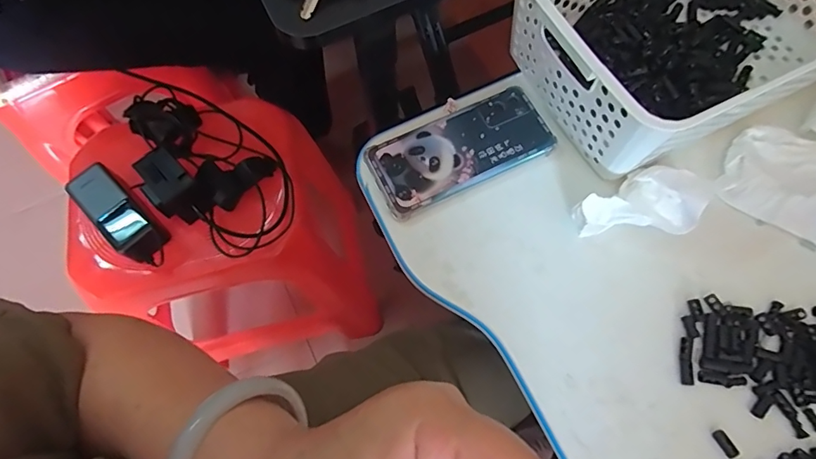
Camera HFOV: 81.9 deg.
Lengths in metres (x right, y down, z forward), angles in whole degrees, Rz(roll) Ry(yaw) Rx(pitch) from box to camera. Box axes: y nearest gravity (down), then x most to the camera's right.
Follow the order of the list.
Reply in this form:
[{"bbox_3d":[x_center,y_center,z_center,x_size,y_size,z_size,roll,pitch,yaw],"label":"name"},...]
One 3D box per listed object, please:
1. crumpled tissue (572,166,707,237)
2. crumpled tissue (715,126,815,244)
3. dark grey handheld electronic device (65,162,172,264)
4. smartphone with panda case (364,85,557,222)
[{"bbox_3d":[0.191,-0.025,0.390,0.104,0.034,0.057,1,69,3],"label":"crumpled tissue"},{"bbox_3d":[0.343,-0.037,0.398,0.132,0.024,0.086,30,73,13],"label":"crumpled tissue"},{"bbox_3d":[-0.358,-0.019,0.583,0.144,0.034,0.056,40,76,15],"label":"dark grey handheld electronic device"},{"bbox_3d":[0.047,-0.075,0.429,0.162,0.007,0.081,-25,70,-7],"label":"smartphone with panda case"}]

